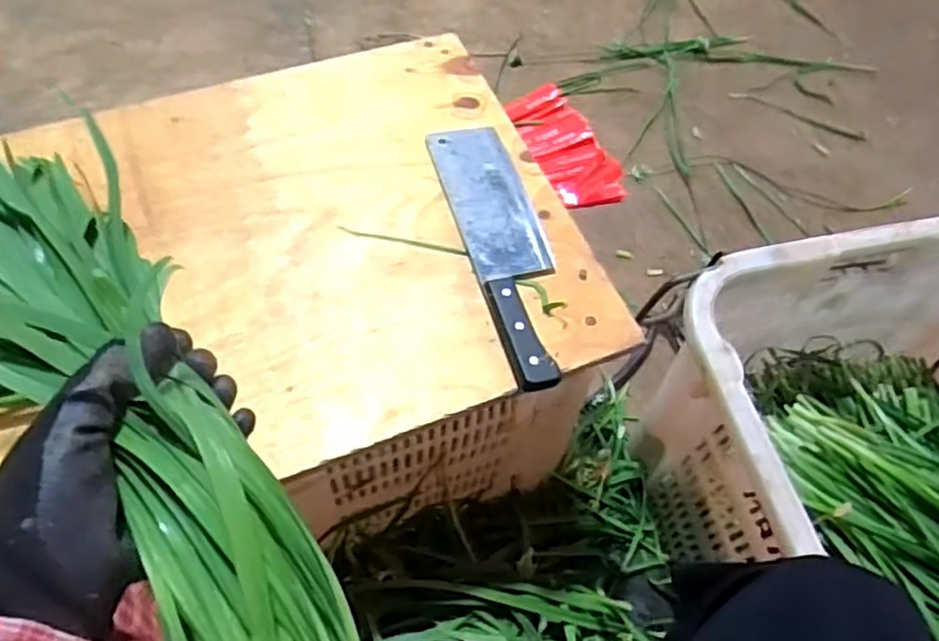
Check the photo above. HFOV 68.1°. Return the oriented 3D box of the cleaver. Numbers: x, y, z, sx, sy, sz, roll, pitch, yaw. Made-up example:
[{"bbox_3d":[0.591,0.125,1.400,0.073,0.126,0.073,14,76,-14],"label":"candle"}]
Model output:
[{"bbox_3d":[0.032,-0.069,0.587,0.071,0.017,0.271,-12,62,-13],"label":"cleaver"}]

